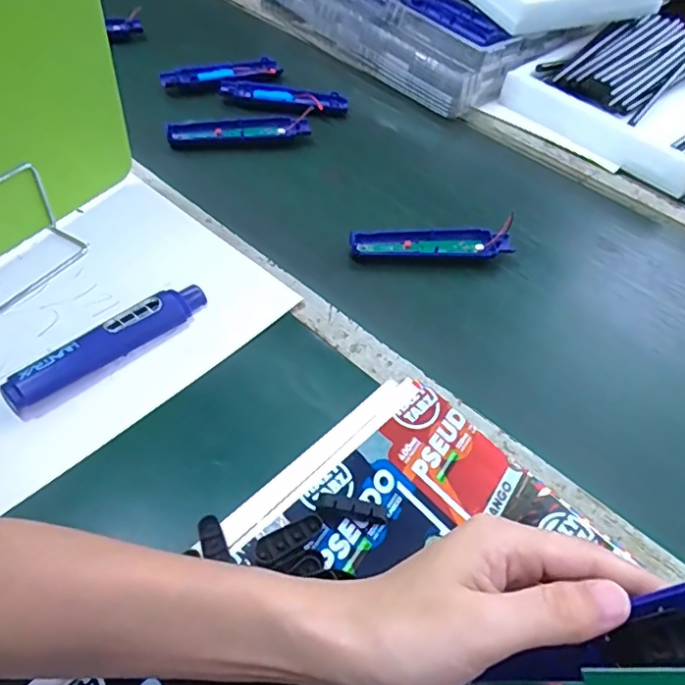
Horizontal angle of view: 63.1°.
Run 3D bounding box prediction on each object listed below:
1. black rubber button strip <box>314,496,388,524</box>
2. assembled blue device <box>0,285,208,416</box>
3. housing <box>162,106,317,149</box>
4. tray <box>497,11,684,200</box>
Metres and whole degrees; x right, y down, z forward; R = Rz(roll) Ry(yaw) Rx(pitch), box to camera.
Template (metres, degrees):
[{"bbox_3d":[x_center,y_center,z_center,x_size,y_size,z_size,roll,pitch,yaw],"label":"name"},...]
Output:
[{"bbox_3d":[0.006,0.115,0.380,0.049,0.017,0.010,12,52,-1],"label":"black rubber button strip"},{"bbox_3d":[-0.188,-0.002,0.457,0.172,0.029,0.035,-35,66,-30],"label":"assembled blue device"},{"bbox_3d":[-0.126,-0.265,0.695,0.176,0.024,0.038,-9,51,-14],"label":"housing"},{"bbox_3d":[0.462,-0.366,0.821,0.378,0.084,0.286,-32,65,-29],"label":"tray"}]

